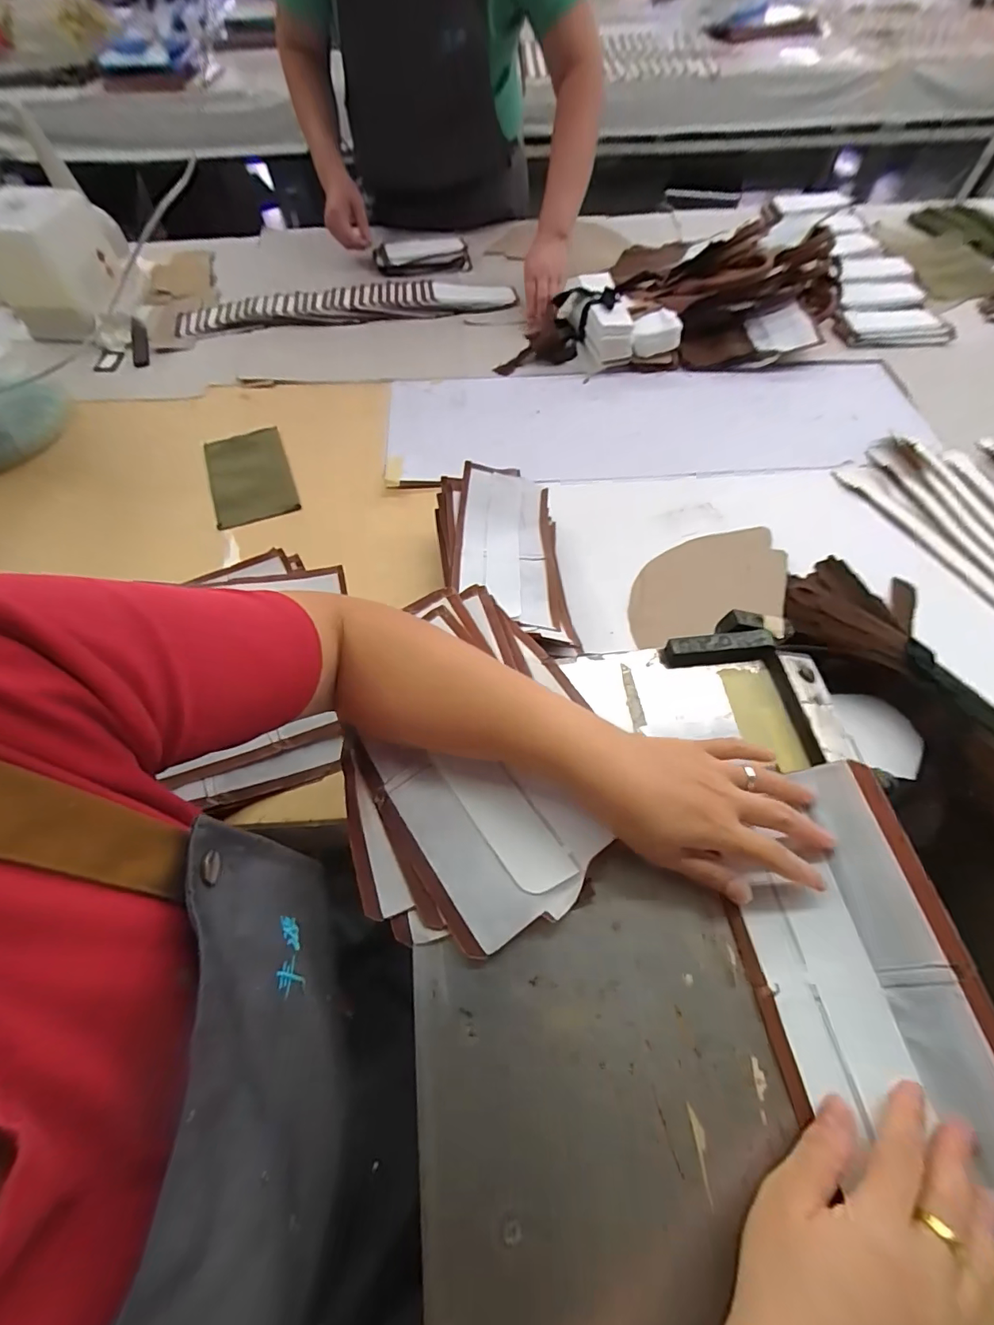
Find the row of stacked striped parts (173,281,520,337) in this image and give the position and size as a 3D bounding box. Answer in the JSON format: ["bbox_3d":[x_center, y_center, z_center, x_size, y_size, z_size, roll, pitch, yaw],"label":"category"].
[{"bbox_3d":[-0.261,-0.652,0.896,0.613,0.050,0.115,-10,61,-3],"label":"row of stacked striped parts"}]

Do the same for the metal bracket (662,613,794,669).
[{"bbox_3d":[0.173,-0.018,0.391,0.082,0.020,0.038,-4,60,2],"label":"metal bracket"}]

